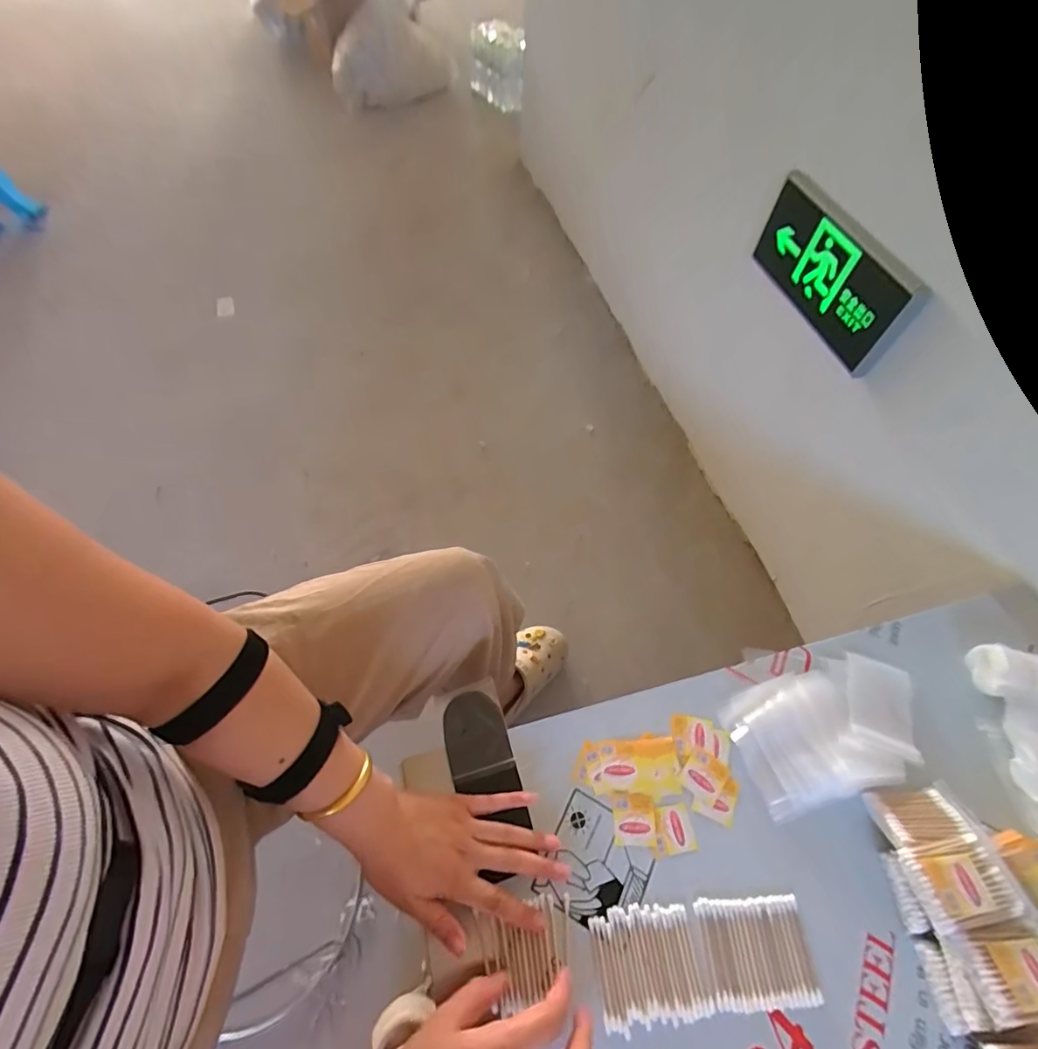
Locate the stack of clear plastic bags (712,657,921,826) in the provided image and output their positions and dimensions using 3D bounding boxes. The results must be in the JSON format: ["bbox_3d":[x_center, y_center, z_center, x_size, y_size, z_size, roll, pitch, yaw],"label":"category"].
[{"bbox_3d":[0.323,0.206,0.520,0.202,0.026,0.118,-16,59,-10],"label":"stack of clear plastic bags"}]

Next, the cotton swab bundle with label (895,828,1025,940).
[{"bbox_3d":[0.368,0.298,0.422,0.076,0.018,0.057,-10,58,-9],"label":"cotton swab bundle with label"}]

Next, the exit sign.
[{"bbox_3d":[0.493,-0.399,0.803,0.030,0.158,0.310,-16,59,-13],"label":"exit sign"}]

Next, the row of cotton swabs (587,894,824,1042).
[{"bbox_3d":[0.155,0.363,0.426,0.179,0.005,0.078,-6,58,-4],"label":"row of cotton swabs"}]

